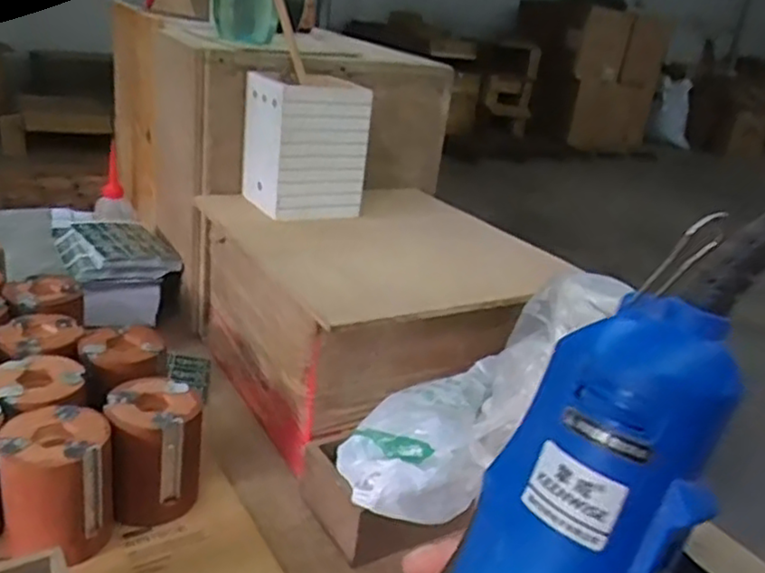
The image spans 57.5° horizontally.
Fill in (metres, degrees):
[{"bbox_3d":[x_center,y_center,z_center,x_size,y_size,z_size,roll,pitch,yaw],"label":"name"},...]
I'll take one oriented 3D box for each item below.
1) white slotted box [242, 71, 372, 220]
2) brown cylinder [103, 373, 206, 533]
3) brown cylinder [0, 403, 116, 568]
[{"bbox_3d":[-0.092,-0.165,0.805,0.101,0.140,0.109,-8,27,-33],"label":"white slotted box"},{"bbox_3d":[-0.199,0.140,0.609,0.073,0.102,0.074,-4,25,-26],"label":"brown cylinder"},{"bbox_3d":[-0.255,0.158,0.550,0.078,0.101,0.081,-3,25,-25],"label":"brown cylinder"}]

